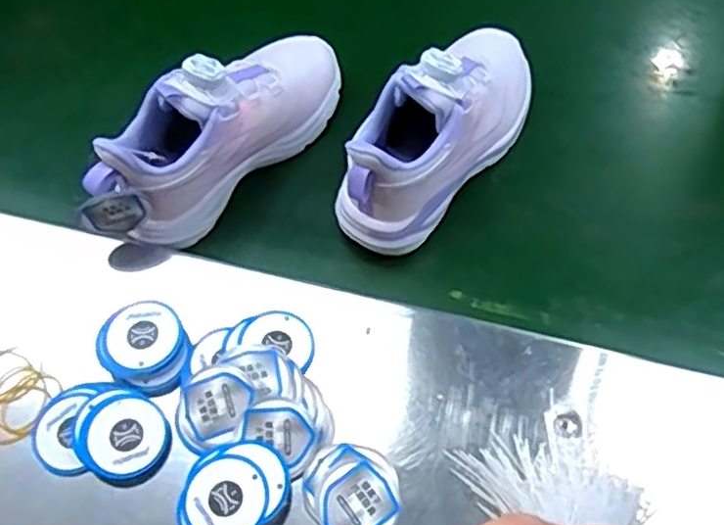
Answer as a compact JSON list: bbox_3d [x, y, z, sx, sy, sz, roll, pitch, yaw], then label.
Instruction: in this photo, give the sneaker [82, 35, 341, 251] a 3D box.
[{"bbox_3d":[-0.103,-0.109,0.525,0.069,0.102,0.218,32,68,20],"label":"sneaker"}]

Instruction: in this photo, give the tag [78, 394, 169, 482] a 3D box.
[{"bbox_3d":[-0.146,0.106,0.433,0.050,0.010,0.050,-38,64,-14],"label":"tag"}]

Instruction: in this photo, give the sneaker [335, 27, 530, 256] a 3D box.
[{"bbox_3d":[0.058,-0.103,0.530,0.077,0.123,0.203,30,67,19],"label":"sneaker"}]

